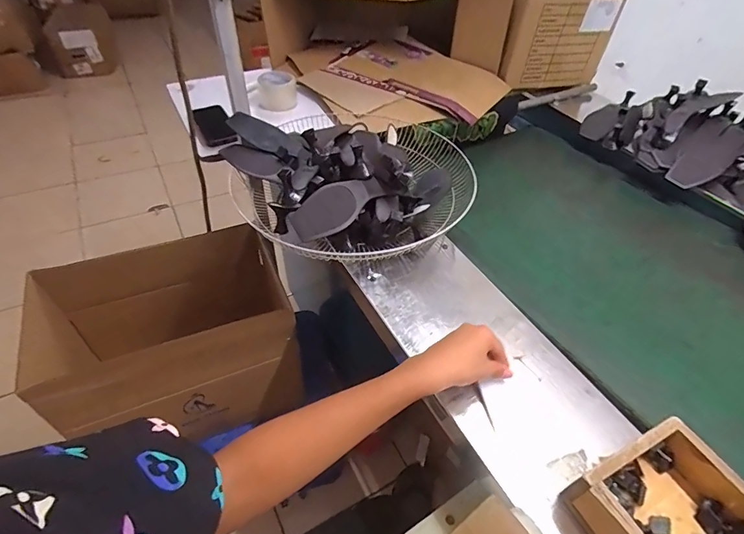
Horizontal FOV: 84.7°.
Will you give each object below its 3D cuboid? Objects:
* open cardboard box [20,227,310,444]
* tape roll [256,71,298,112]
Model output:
[{"bbox_3d":[-0.426,0.135,0.880,0.460,0.326,0.297,-14,48,-17],"label":"open cardboard box"},{"bbox_3d":[-0.241,-0.448,1.034,0.096,0.089,0.085,-7,47,-12],"label":"tape roll"}]

